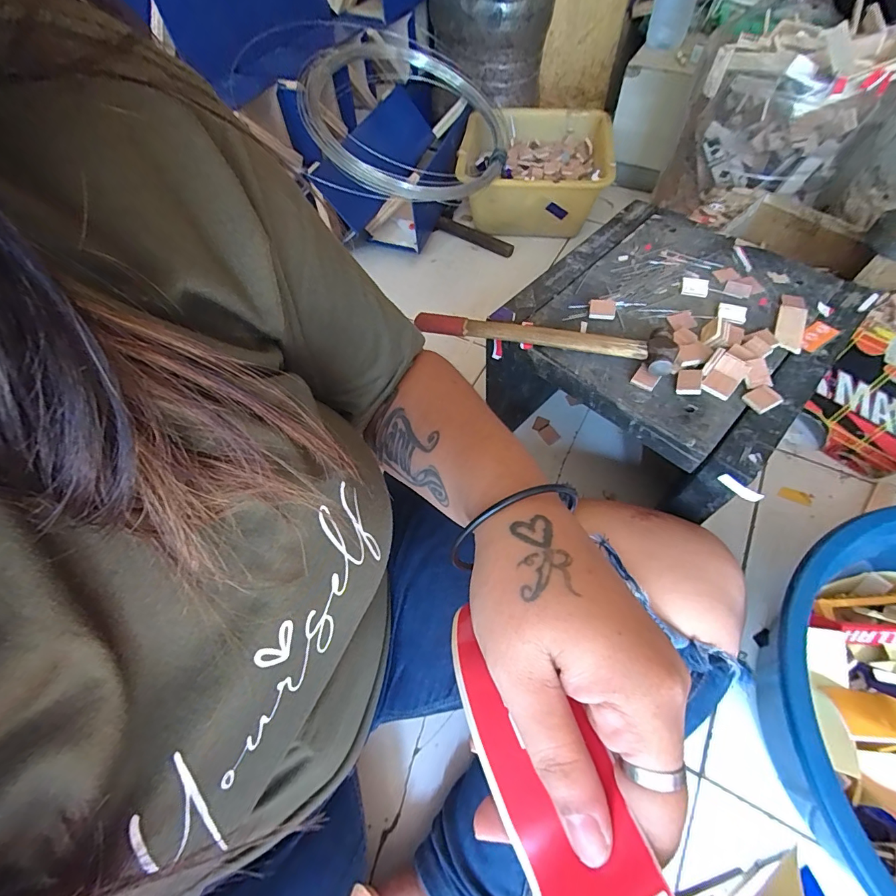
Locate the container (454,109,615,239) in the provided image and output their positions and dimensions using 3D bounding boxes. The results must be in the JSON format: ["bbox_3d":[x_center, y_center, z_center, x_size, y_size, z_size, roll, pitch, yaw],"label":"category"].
[{"bbox_3d":[0.168,-0.540,0.837,0.273,0.122,0.268,5,59,7],"label":"container"}]

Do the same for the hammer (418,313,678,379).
[{"bbox_3d":[0.086,-0.110,0.405,0.239,0.024,0.038,15,61,13],"label":"hammer"}]

